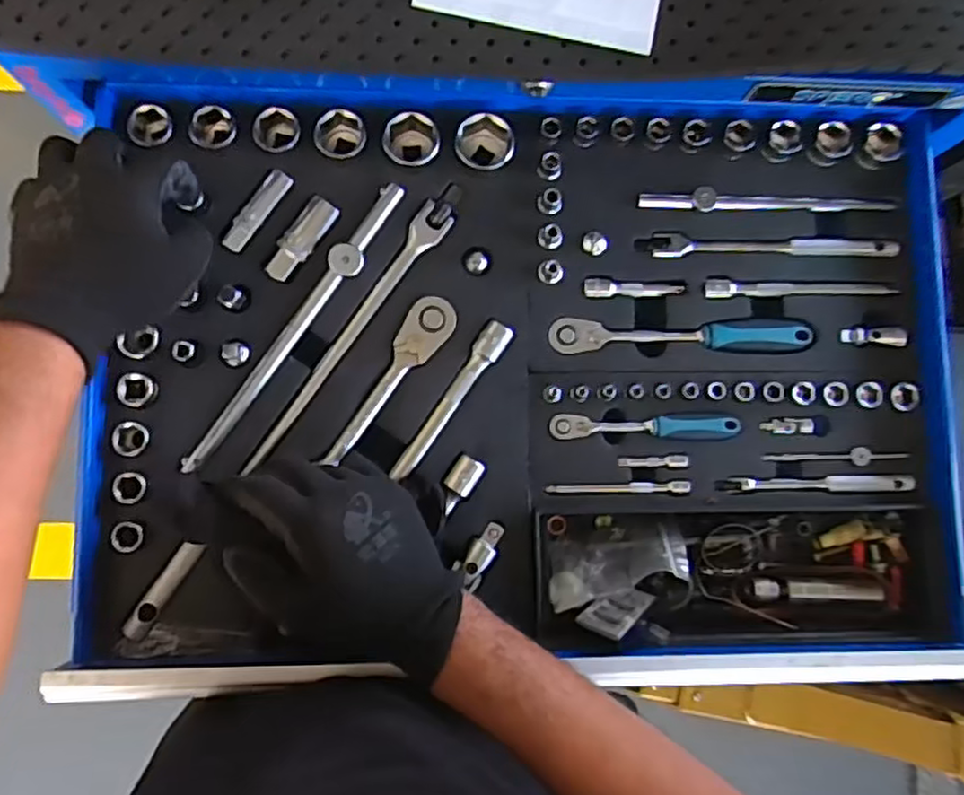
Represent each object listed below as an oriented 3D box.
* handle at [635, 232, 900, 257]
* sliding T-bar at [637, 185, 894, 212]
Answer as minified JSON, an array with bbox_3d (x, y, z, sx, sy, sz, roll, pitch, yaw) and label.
[{"bbox_3d":[0.210,-0.110,0.505,0.192,0.010,0.018,0,85,-4],"label":"handle"},{"bbox_3d":[0.211,-0.143,0.512,0.189,0.021,0.017,1,85,-4],"label":"sliding T-bar"}]

